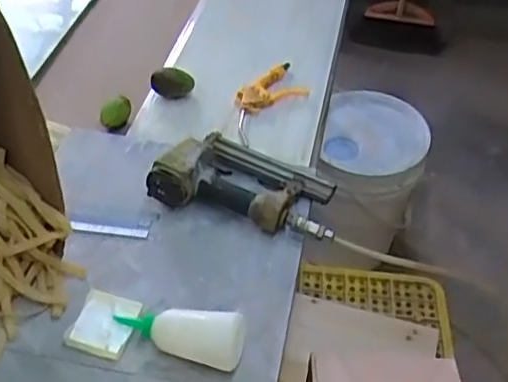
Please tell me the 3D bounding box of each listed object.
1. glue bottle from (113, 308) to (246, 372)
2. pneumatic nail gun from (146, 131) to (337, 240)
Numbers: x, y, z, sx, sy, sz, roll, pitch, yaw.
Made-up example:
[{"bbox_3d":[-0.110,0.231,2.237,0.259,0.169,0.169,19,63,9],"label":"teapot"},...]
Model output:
[{"bbox_3d":[-0.086,0.159,0.758,0.154,0.045,0.056,15,45,10],"label":"glue bottle"},{"bbox_3d":[-0.007,-0.017,0.938,0.257,0.074,0.143,13,45,8],"label":"pneumatic nail gun"}]

